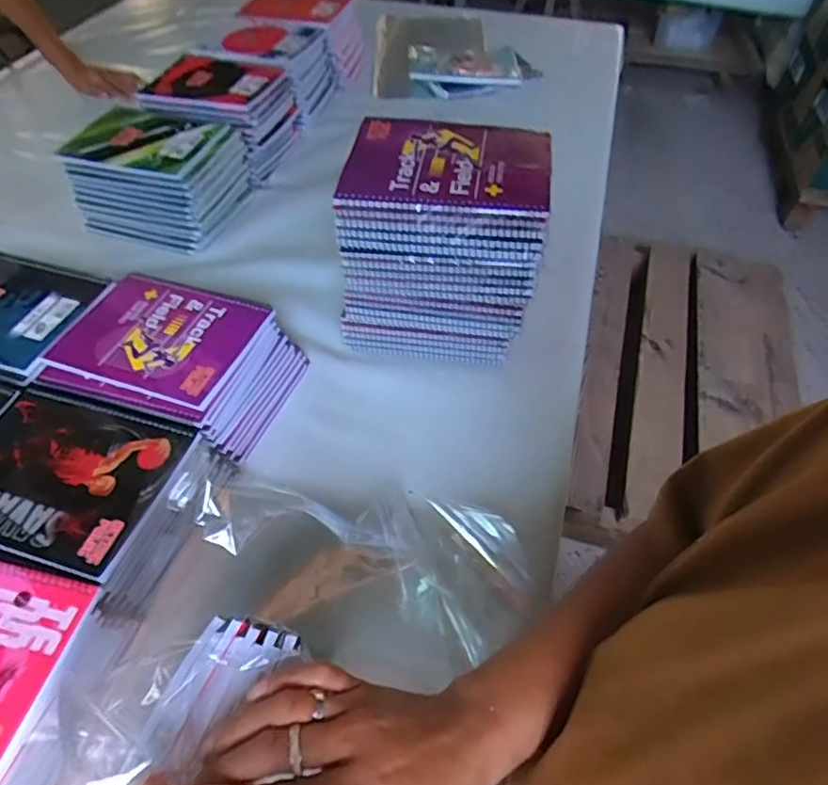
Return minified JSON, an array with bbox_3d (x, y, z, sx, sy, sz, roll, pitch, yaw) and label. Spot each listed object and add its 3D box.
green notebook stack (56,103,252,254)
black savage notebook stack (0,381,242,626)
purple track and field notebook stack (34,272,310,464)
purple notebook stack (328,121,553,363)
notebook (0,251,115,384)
[{"bbox_3d":[-0.382,-0.317,0.855,0.216,0.141,0.177,13,54,9],"label":"green notebook stack"},{"bbox_3d":[-0.312,0.095,0.526,0.215,0.072,0.178,16,54,12],"label":"black savage notebook stack"},{"bbox_3d":[-0.263,-0.035,0.624,0.234,0.071,0.169,16,54,11],"label":"purple track and field notebook stack"},{"bbox_3d":[0.031,-0.154,0.631,0.194,0.233,0.146,7,53,5],"label":"purple notebook stack"},{"bbox_3d":[-0.470,-0.096,0.639,0.194,0.007,0.165,13,52,10],"label":"notebook"}]

